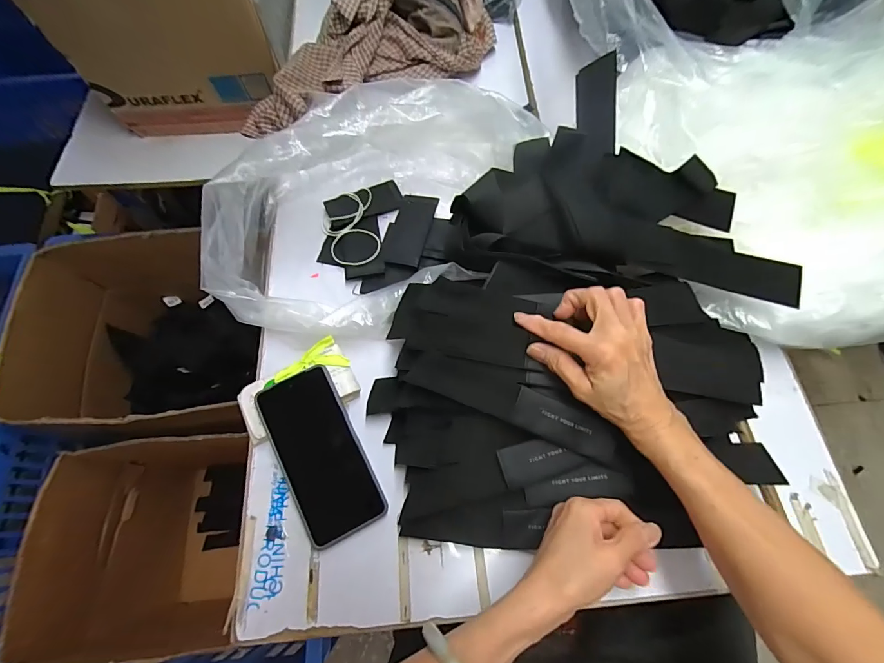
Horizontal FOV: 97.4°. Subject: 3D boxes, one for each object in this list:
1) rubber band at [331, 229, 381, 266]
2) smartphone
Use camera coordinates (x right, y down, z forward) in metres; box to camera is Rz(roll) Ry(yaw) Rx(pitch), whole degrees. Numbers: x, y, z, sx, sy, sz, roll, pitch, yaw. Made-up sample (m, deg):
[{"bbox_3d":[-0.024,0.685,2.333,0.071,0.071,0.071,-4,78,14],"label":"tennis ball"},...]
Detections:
[{"bbox_3d":[-0.112,-0.109,0.501,0.063,0.005,0.056,3,70,2],"label":"rubber band"},{"bbox_3d":[-0.123,0.122,0.390,0.079,0.008,0.163,-27,77,-5],"label":"smartphone"}]

